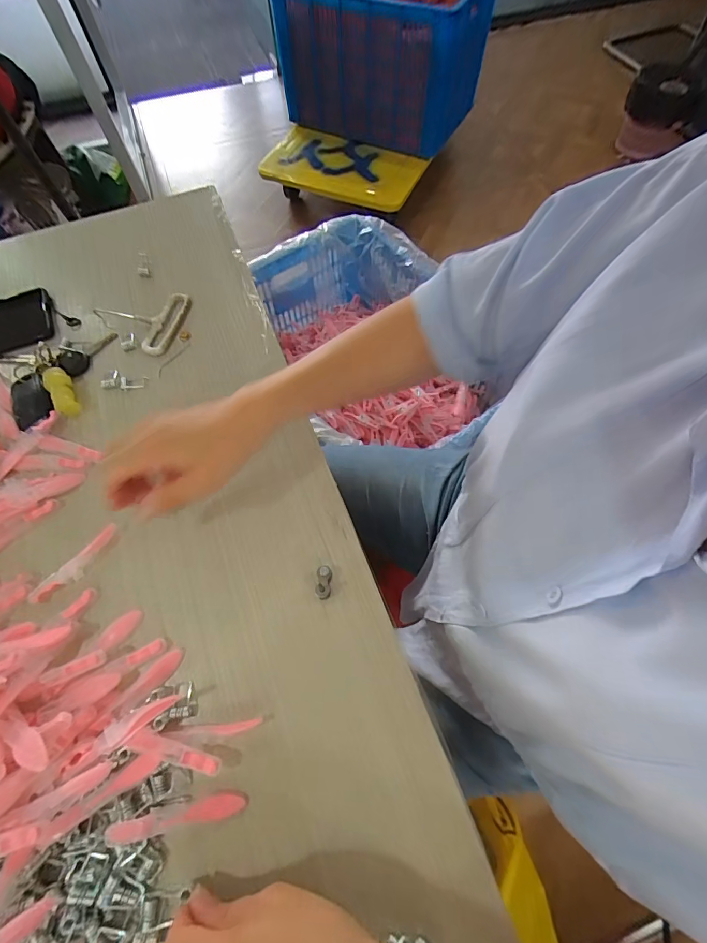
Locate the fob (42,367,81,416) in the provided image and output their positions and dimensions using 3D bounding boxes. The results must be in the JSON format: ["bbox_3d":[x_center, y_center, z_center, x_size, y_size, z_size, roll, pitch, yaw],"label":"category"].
[{"bbox_3d":[-0.282,-0.078,0.392,0.022,0.019,0.057,-36,70,-14],"label":"fob"}]

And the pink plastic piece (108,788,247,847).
[{"bbox_3d":[-0.110,0.218,0.255,0.080,0.006,0.015,-2,63,-16],"label":"pink plastic piece"}]

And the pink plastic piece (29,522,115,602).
[{"bbox_3d":[-0.227,0.077,0.332,0.014,0.014,0.079,40,72,17],"label":"pink plastic piece"}]

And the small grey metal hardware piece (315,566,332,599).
[{"bbox_3d":[-0.023,0.086,0.314,0.012,0.016,0.023,4,65,3],"label":"small grey metal hardware piece"}]

